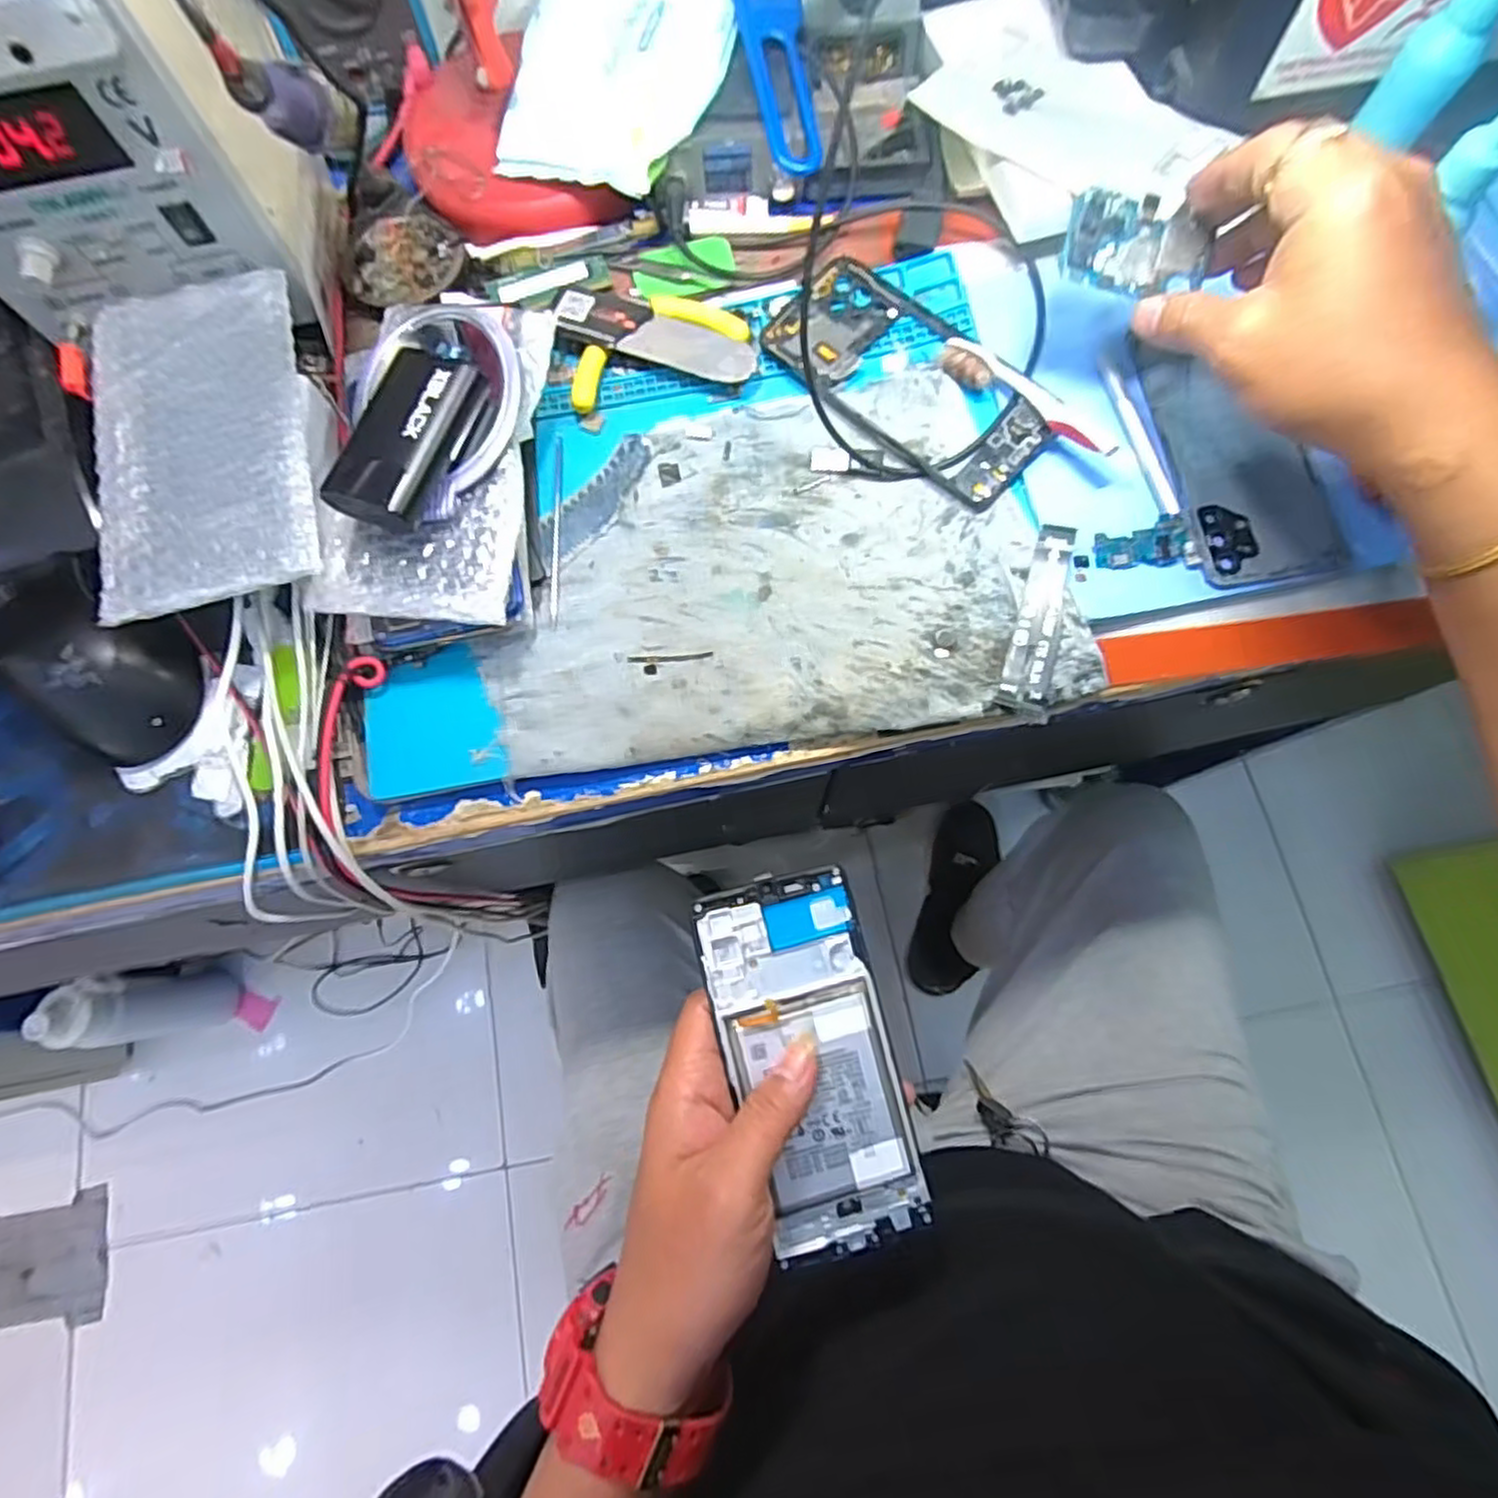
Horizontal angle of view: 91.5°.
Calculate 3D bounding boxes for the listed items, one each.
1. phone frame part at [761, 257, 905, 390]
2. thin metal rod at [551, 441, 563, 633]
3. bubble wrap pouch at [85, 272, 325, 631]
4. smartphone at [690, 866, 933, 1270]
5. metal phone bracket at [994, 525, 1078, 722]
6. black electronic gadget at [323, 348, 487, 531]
[{"bbox_3d":[0.046,-0.234,0.400,0.053,0.008,0.068,40,80,11],"label":"phone frame part"},{"bbox_3d":[-0.100,-0.116,0.380,0.005,0.004,0.110,-3,75,1],"label":"thin metal rod"},{"bbox_3d":[-0.262,-0.150,0.348,0.097,0.008,0.177,-15,75,-1],"label":"bubble wrap pouch"},{"bbox_3d":[0.028,0.131,0.308,0.068,0.010,0.152,-17,83,-3],"label":"smartphone"},{"bbox_3d":[0.139,-0.063,0.352,0.022,0.010,0.098,13,76,5],"label":"metal phone bracket"},{"bbox_3d":[-0.159,-0.144,0.340,0.044,0.027,0.081,21,77,7],"label":"black electronic gadget"}]

